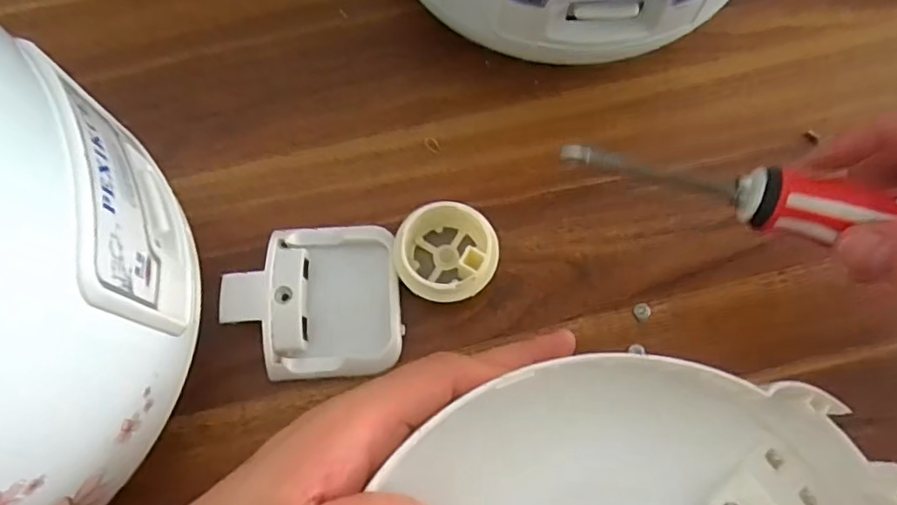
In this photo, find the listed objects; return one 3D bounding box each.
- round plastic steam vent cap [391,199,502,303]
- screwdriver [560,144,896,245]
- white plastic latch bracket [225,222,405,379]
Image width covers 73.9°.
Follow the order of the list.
[{"bbox_3d":[-0.002,-0.001,0.278,0.045,0.025,0.049,0,73,0],"label":"round plastic steam vent cap"},{"bbox_3d":[0.119,-0.022,0.219,0.153,0.019,0.025,12,73,18],"label":"screwdriver"},{"bbox_3d":[-0.061,0.022,0.275,0.077,0.019,0.069,-2,73,0],"label":"white plastic latch bracket"}]

